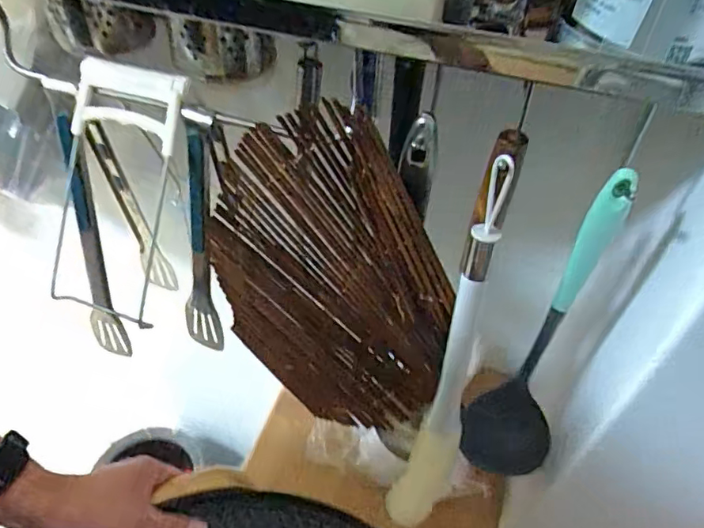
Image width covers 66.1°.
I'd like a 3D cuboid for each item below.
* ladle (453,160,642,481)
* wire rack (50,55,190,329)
[{"bbox_3d":[0.146,0.072,0.411,0.071,0.309,0.049,36,53,27],"label":"ladle"},{"bbox_3d":[-0.175,-0.052,0.398,0.087,0.183,0.019,19,13,14],"label":"wire rack"}]

